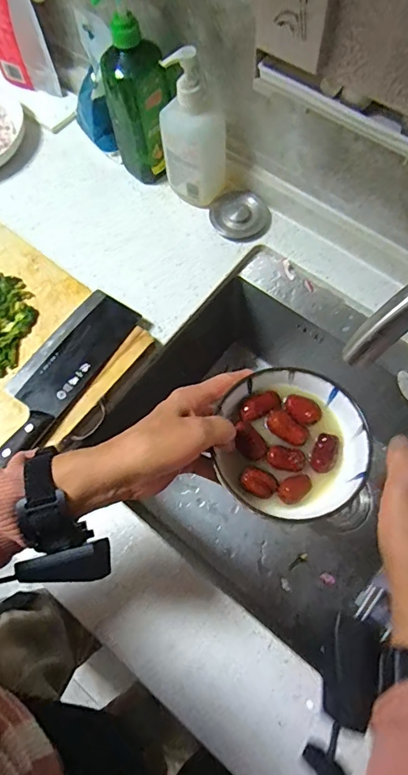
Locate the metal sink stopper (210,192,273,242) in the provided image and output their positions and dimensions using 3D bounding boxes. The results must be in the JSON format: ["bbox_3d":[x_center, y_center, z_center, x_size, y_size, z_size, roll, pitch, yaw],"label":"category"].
[{"bbox_3d":[0.054,-0.256,0.685,0.082,0.013,0.083,-26,82,4],"label":"metal sink stopper"}]

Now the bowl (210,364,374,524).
[{"bbox_3d":[0.078,0.052,0.411,0.134,0.043,0.133,-1,70,2],"label":"bowl"}]

